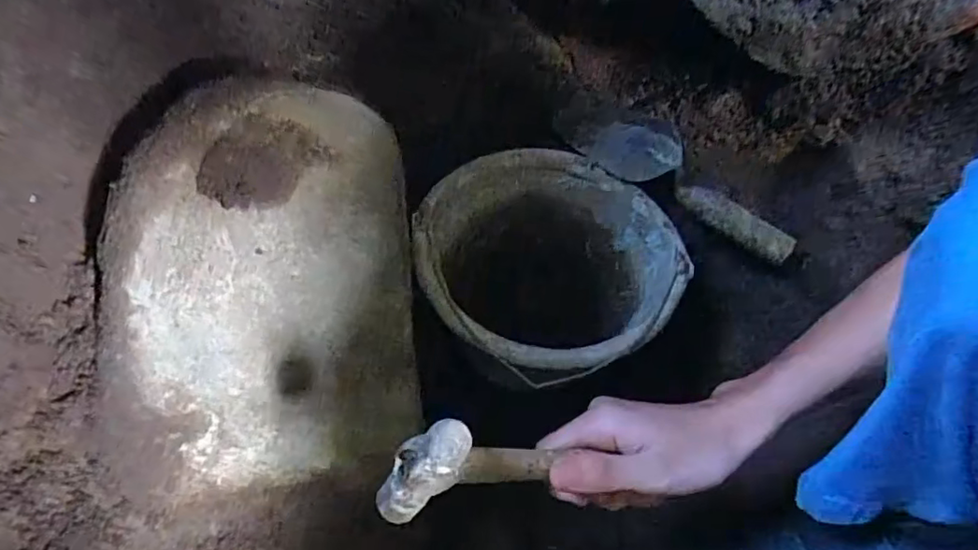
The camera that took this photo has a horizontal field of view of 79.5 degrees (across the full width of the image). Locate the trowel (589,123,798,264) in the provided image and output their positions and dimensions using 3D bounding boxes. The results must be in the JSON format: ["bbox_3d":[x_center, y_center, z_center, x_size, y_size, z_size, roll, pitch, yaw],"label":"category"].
[{"bbox_3d":[0.215,-0.088,0.607,0.225,0.031,0.062,31,60,-1],"label":"trowel"}]

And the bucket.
[{"bbox_3d":[0.057,0.032,0.639,0.238,0.250,0.236,0,57,-1],"label":"bucket"}]

